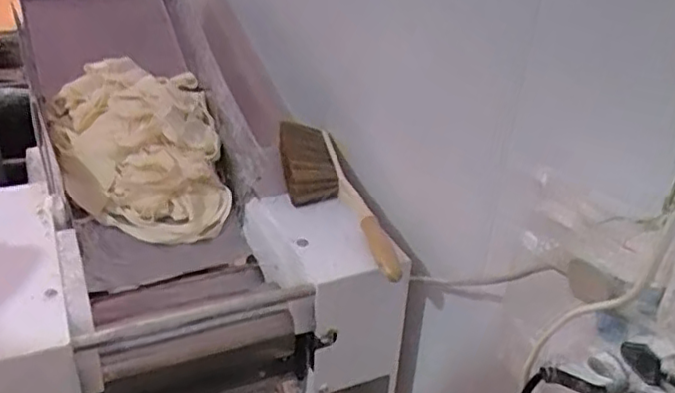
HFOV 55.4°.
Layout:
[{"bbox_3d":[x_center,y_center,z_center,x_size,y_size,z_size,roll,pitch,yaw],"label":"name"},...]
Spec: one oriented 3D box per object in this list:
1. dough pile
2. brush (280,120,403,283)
[{"bbox_3d":[-0.296,-0.082,0.948,0.225,0.177,0.298,-9,32,-19],"label":"dough pile"},{"bbox_3d":[-0.009,-0.012,0.841,0.092,0.067,0.338,-8,32,-18],"label":"brush"}]

